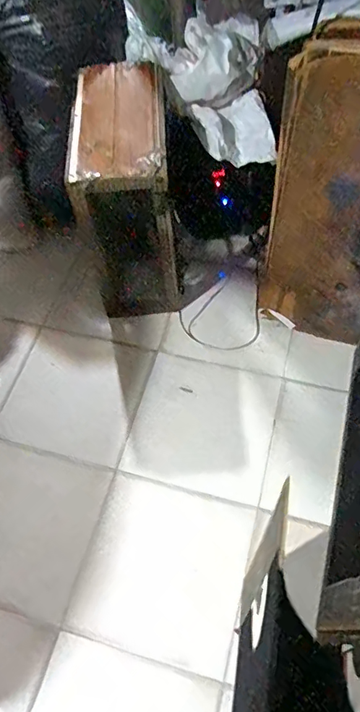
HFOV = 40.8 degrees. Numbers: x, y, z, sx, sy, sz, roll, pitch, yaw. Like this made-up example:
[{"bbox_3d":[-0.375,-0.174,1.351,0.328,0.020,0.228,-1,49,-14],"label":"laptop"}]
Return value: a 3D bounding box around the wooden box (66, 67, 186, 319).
[{"bbox_3d":[-0.139,-0.459,1.497,0.290,0.593,0.498,-2,59,-1],"label":"wooden box"}]

